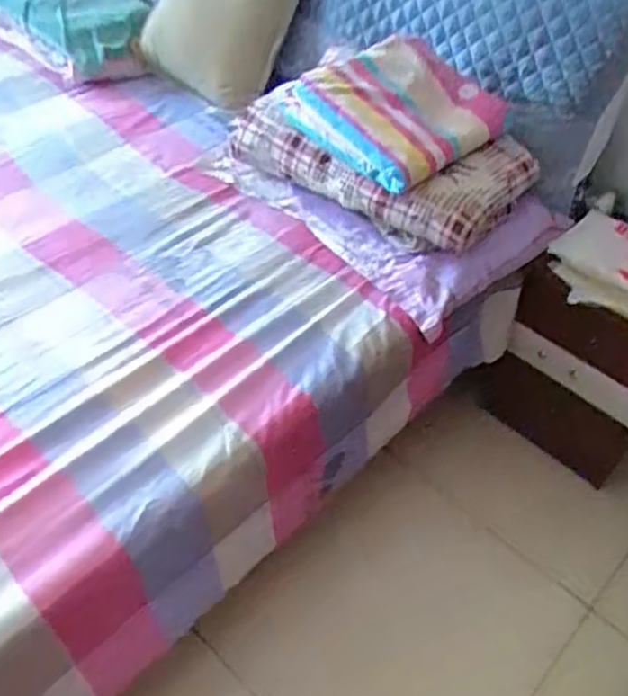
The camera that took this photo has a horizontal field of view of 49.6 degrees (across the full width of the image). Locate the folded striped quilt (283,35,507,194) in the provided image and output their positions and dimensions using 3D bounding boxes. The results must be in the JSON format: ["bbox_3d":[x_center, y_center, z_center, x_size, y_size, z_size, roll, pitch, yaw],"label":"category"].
[{"bbox_3d":[0.156,-0.456,1.270,0.306,0.150,0.300,36,51,25],"label":"folded striped quilt"}]

